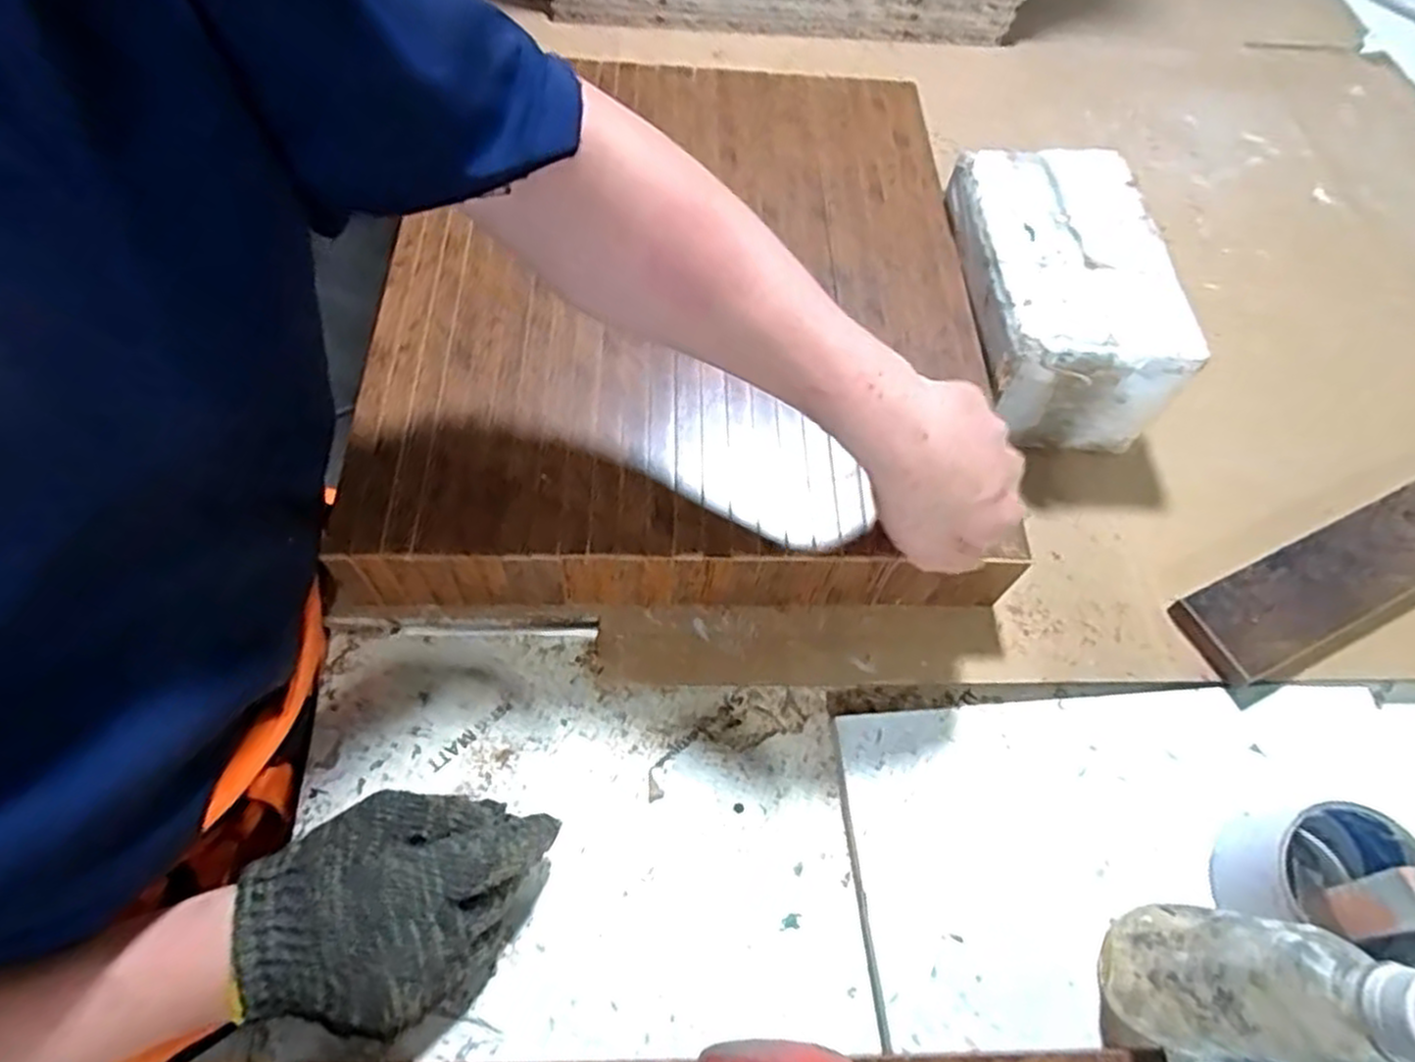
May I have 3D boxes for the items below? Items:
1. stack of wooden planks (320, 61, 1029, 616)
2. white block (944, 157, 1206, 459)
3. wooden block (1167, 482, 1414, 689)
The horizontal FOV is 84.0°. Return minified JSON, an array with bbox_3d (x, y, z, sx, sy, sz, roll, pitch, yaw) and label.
[{"bbox_3d":[-0.004,-0.161,0.556,0.406,0.066,0.448,1,60,-3],"label":"stack of wooden planks"},{"bbox_3d":[0.243,-0.162,0.566,0.122,0.105,0.201,-1,61,-4],"label":"white block"},{"bbox_3d":[0.514,-0.010,0.547,0.460,0.021,0.058,-22,64,-15],"label":"wooden block"}]

